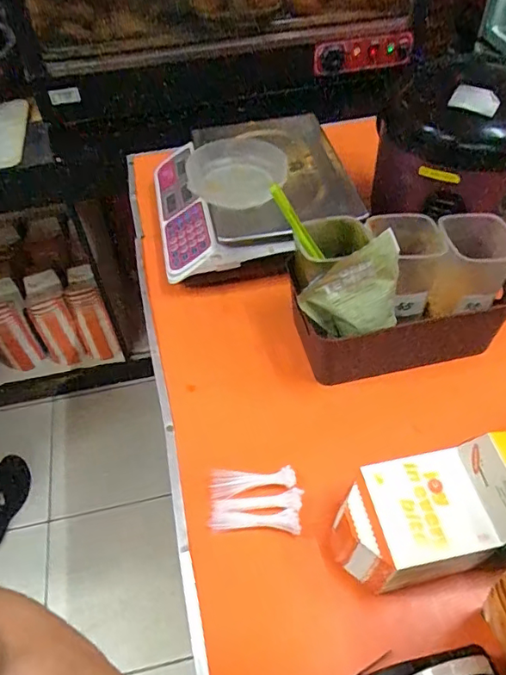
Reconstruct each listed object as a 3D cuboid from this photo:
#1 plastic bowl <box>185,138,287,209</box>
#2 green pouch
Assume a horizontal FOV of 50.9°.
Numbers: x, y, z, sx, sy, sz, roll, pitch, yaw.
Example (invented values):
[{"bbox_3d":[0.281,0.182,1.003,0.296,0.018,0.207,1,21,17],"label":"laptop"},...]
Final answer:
[{"bbox_3d":[-0.030,-0.264,0.848,0.150,0.043,0.152,-2,50,2],"label":"plastic bowl"},{"bbox_3d":[0.120,-0.050,0.636,0.130,0.123,0.043,-12,50,-7],"label":"green pouch"}]

